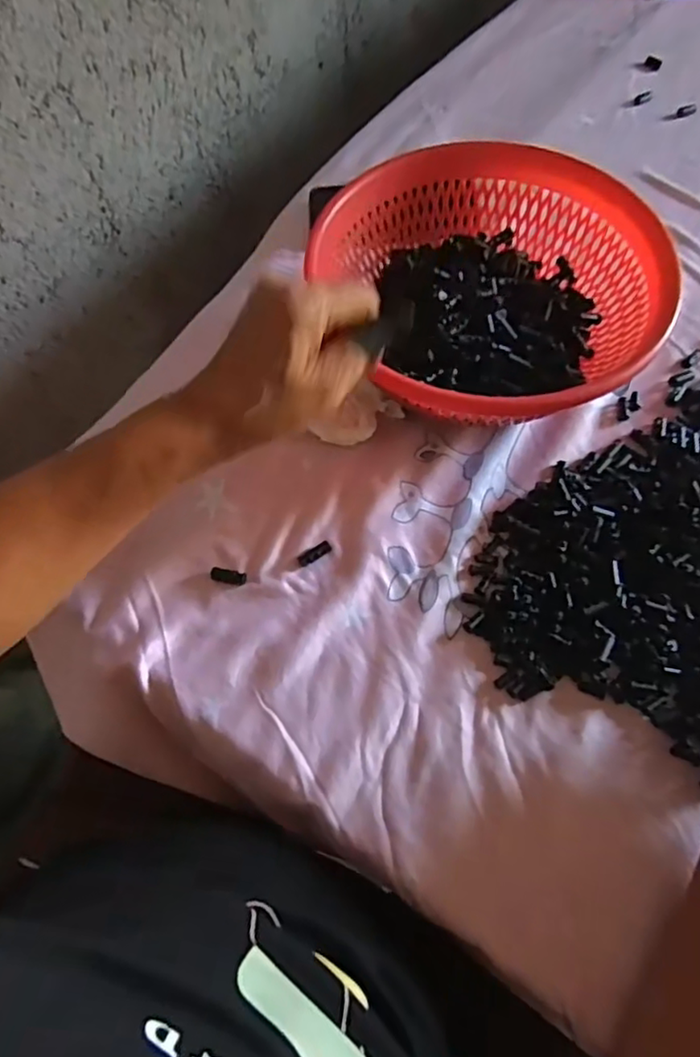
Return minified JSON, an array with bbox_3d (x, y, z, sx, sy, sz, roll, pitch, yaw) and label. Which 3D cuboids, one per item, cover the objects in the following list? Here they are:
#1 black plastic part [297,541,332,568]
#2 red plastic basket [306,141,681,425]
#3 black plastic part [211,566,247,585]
[{"bbox_3d":[-0.026,0.018,0.443,0.025,0.004,0.010,-31,67,-12],"label":"black plastic part"},{"bbox_3d":[0.102,-0.172,0.477,0.240,0.094,0.251,-27,66,-11],"label":"red plastic basket"},{"bbox_3d":[-0.088,0.034,0.439,0.026,0.004,0.010,11,66,7],"label":"black plastic part"}]

